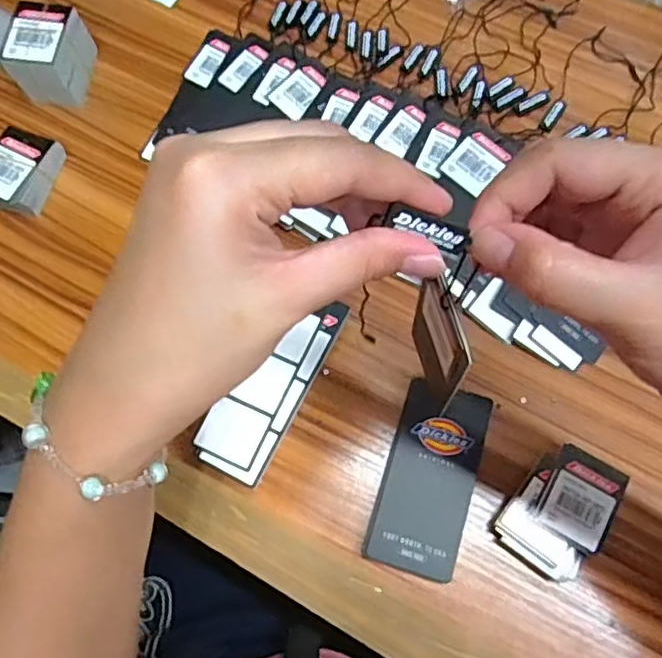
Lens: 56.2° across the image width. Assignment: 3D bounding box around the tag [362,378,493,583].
[{"bbox_3d":[0.059,0.087,0.364,0.054,0.007,0.108,16,71,8],"label":"tag"}]

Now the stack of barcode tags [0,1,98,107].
[{"bbox_3d":[-0.199,-0.194,0.444,0.039,0.053,0.055,5,72,3],"label":"stack of barcode tags"}]

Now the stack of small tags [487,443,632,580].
[{"bbox_3d":[0.133,0.104,0.356,0.050,0.014,0.073,39,76,13],"label":"stack of small tags"}]

